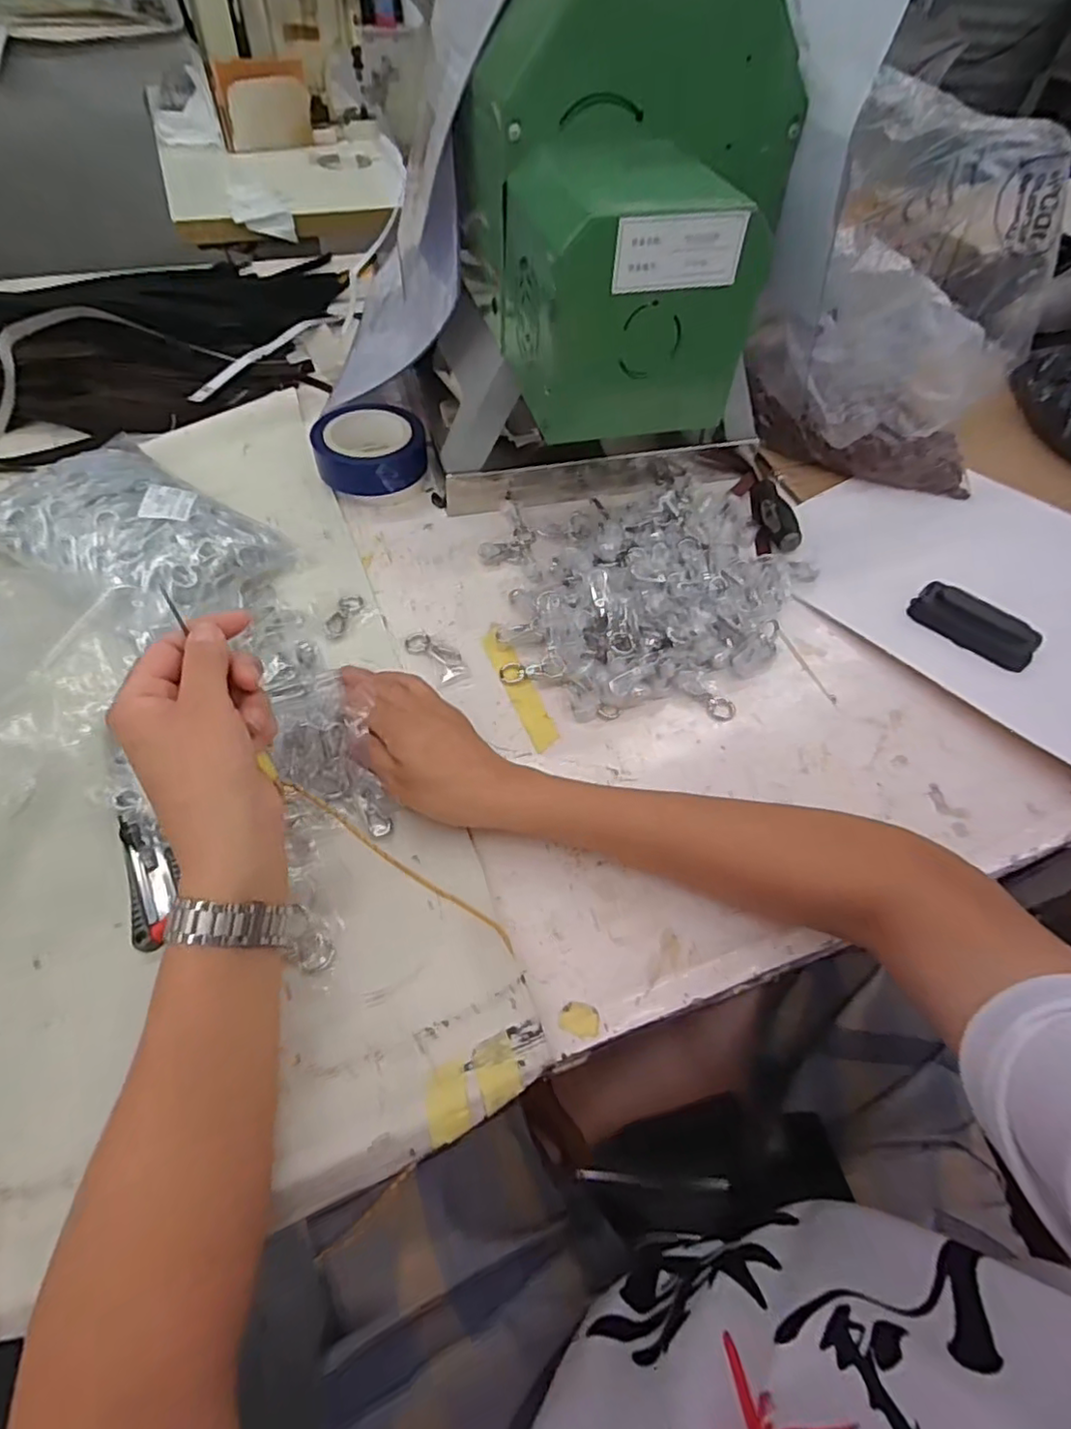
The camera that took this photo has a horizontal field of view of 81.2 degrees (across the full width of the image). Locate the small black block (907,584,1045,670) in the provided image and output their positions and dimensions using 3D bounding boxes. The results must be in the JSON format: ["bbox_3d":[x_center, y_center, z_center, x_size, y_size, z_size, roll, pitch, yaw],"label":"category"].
[{"bbox_3d":[0.412,-0.084,0.589,0.037,0.040,0.108,-35,65,-26],"label":"small black block"}]

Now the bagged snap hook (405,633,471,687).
[{"bbox_3d":[-0.088,-0.053,0.559,0.031,0.008,0.070,-30,63,-23],"label":"bagged snap hook"}]

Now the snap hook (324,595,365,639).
[{"bbox_3d":[-0.179,-0.093,0.581,0.021,0.007,0.059,16,55,6],"label":"snap hook"}]

